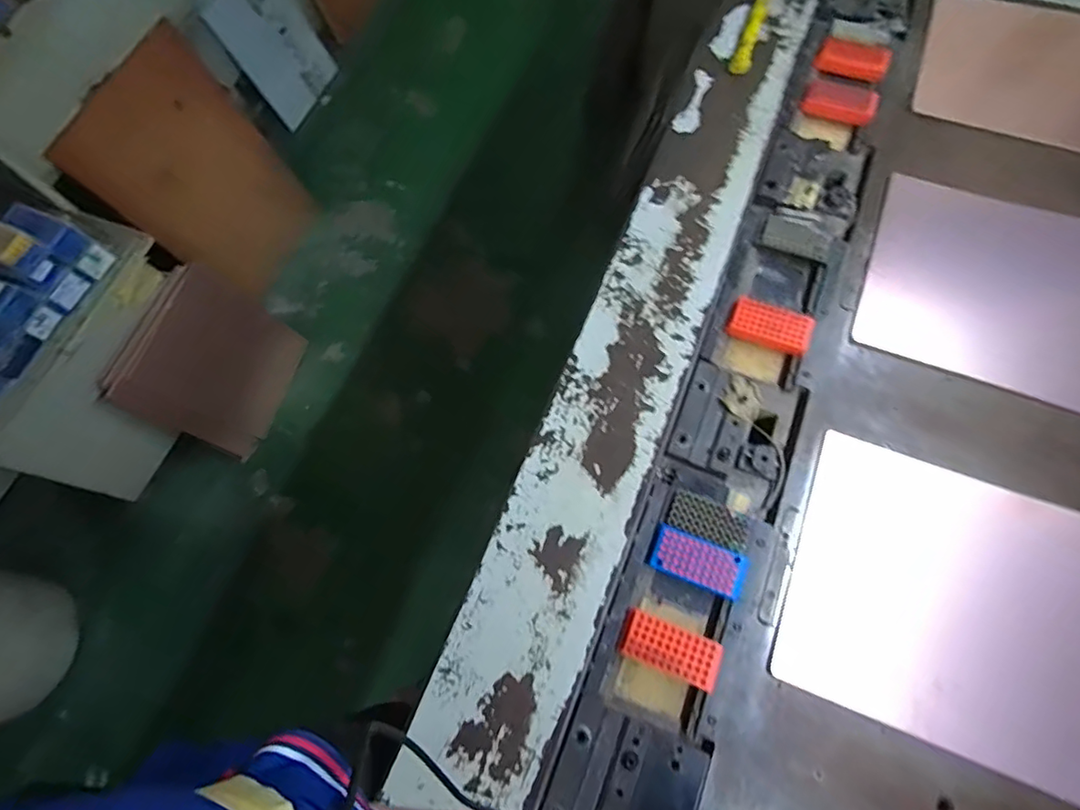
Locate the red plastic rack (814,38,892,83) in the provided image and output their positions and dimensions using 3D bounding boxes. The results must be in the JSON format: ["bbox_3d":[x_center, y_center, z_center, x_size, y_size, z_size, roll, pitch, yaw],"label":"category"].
[{"bbox_3d":[0.566,-0.624,0.994,0.119,0.018,0.067,18,71,10],"label":"red plastic rack"}]

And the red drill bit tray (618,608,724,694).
[{"bbox_3d":[0.157,0.294,0.660,0.115,0.013,0.055,21,72,11],"label":"red drill bit tray"}]

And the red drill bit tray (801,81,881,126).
[{"bbox_3d":[0.533,-0.538,0.973,0.118,0.029,0.072,26,73,13],"label":"red drill bit tray"}]

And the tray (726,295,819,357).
[{"bbox_3d":[0.341,-0.117,0.805,0.119,0.018,0.071,18,71,10],"label":"tray"}]

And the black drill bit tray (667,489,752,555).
[{"bbox_3d":[0.220,0.151,0.710,0.098,0.015,0.052,23,72,12],"label":"black drill bit tray"}]

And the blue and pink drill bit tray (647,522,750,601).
[{"bbox_3d":[0.199,0.197,0.692,0.114,0.021,0.056,22,72,11],"label":"blue and pink drill bit tray"}]

